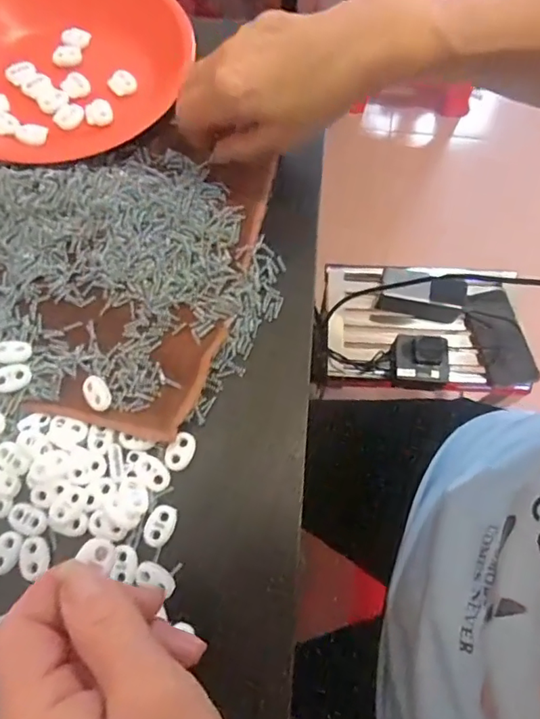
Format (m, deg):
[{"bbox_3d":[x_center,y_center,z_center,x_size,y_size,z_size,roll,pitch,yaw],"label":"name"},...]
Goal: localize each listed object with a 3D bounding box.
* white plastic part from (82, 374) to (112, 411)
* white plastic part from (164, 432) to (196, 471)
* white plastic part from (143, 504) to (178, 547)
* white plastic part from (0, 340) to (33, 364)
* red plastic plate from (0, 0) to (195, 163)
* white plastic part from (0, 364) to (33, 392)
[{"bbox_3d":[-0.103,0.020,0.302,0.015,0.005,0.023,-34,72,-12],"label":"white plastic part"},{"bbox_3d":[-0.052,0.054,0.295,0.015,0.004,0.022,29,72,11],"label":"white plastic part"},{"bbox_3d":[-0.061,0.092,0.280,0.015,0.004,0.022,23,70,9],"label":"white plastic part"},{"bbox_3d":[-0.159,-0.004,0.312,0.022,0.008,0.016,6,69,3],"label":"white plastic part"},{"bbox_3d":[-0.158,-0.239,0.395,0.189,0.027,0.182,0,69,0],"label":"red plastic plate"},{"bbox_3d":[-0.155,0.012,0.303,0.023,0.008,0.015,-19,70,-7],"label":"white plastic part"}]

